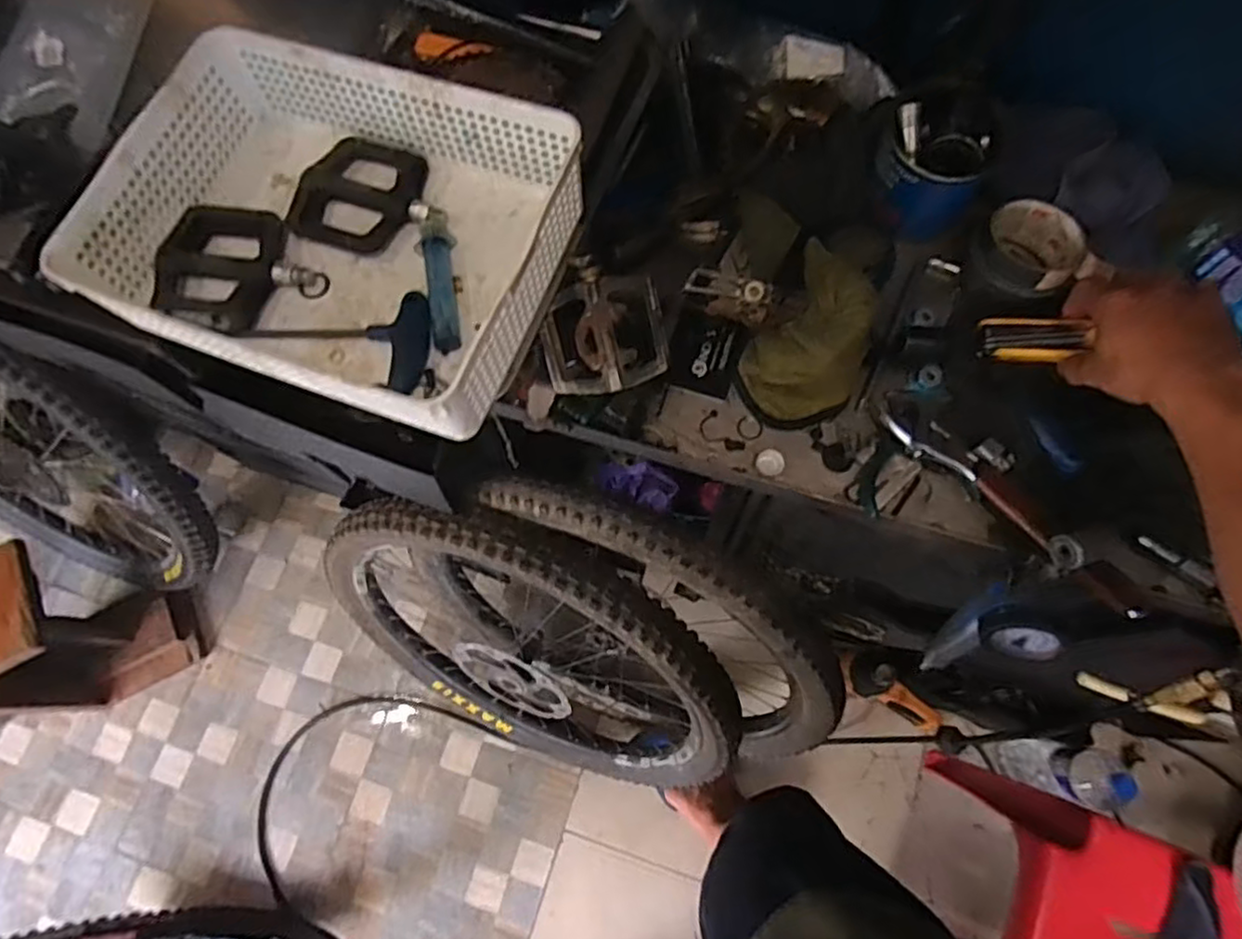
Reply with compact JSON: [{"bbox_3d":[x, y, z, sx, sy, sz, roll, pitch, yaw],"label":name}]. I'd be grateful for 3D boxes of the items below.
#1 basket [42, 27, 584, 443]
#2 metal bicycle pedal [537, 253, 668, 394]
[{"bbox_3d":[-0.216,-0.183,0.529,0.322,0.087,0.238,19,74,8],"label":"basket"},{"bbox_3d":[-0.015,-0.118,0.569,0.098,0.027,0.106,-8,112,2],"label":"metal bicycle pedal"}]

